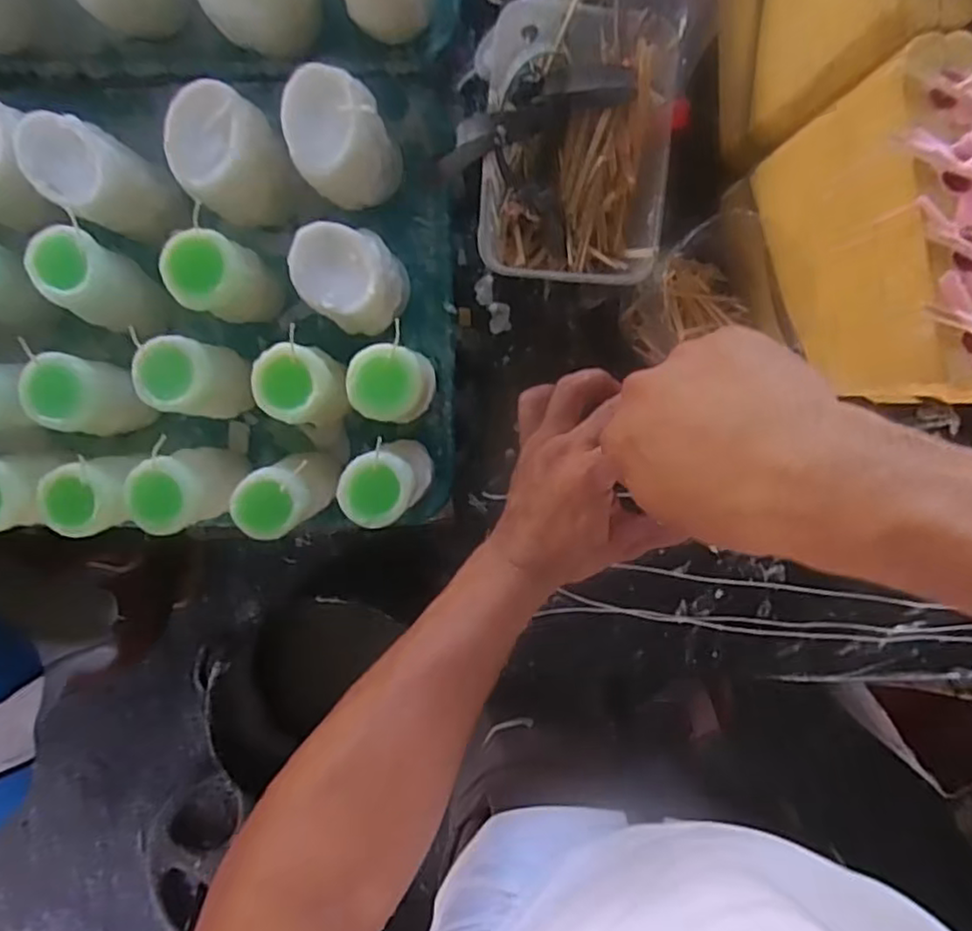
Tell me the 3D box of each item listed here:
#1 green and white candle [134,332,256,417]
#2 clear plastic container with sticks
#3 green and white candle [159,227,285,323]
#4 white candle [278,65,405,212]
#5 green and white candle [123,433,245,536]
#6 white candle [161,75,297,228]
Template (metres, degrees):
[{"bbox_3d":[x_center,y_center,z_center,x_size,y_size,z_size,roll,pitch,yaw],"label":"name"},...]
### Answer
[{"bbox_3d":[-0.213,-0.068,0.508,0.048,0.113,0.057,27,95,-2],"label":"green and white candle"},{"bbox_3d":[0.059,-0.209,0.449,0.116,0.056,0.172,5,96,0],"label":"clear plastic container with sticks"},{"bbox_3d":[-0.189,-0.135,0.493,0.050,0.099,0.052,0,95,1],"label":"green and white candle"},{"bbox_3d":[-0.102,-0.230,0.488,0.065,0.101,0.067,0,95,1],"label":"white candle"},{"bbox_3d":[-0.223,0.014,0.514,0.053,0.105,0.064,-26,95,3],"label":"green and white candle"},{"bbox_3d":[-0.182,-0.219,0.484,0.068,0.077,0.072,0,95,1],"label":"white candle"}]

